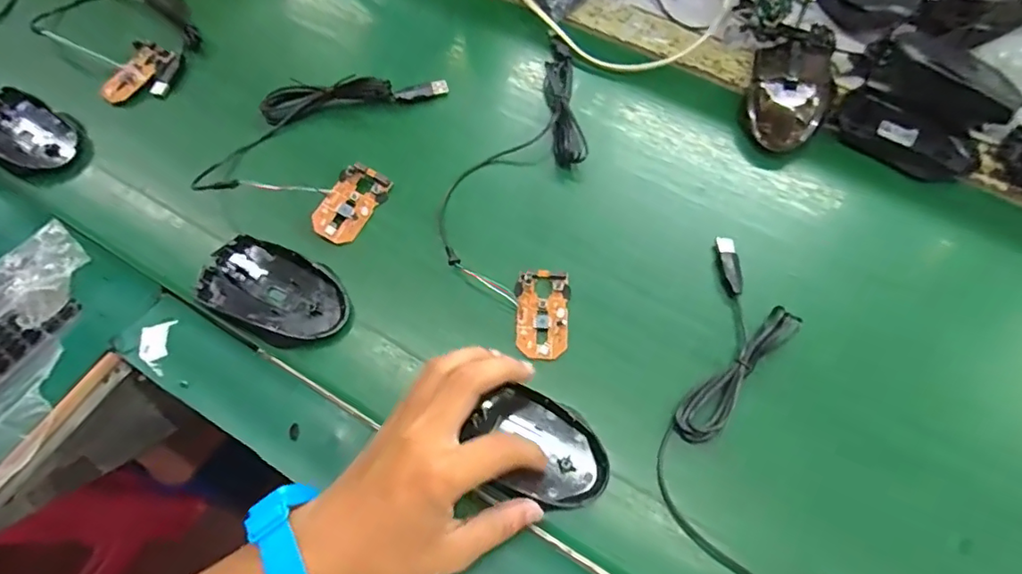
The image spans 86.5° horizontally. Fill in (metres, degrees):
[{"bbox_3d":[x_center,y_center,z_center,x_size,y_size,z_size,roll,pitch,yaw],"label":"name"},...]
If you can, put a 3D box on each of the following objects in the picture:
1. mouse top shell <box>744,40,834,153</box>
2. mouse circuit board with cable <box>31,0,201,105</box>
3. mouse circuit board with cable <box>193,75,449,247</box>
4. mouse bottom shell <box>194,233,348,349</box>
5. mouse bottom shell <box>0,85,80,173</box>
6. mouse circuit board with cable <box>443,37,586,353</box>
[{"bbox_3d":[0.229,-0.159,0.451,0.061,0.039,0.101,17,66,9],"label":"mouse top shell"},{"bbox_3d":[-0.360,-0.245,0.514,0.169,0.021,0.121,39,71,18],"label":"mouse circuit board with cable"},{"bbox_3d":[-0.154,-0.127,0.452,0.138,0.018,0.169,18,66,10],"label":"mouse circuit board with cable"},{"bbox_3d":[-0.171,0.003,0.395,0.109,0.018,0.063,26,68,13],"label":"mouse bottom shell"},{"bbox_3d":[-0.420,-0.134,0.461,0.105,0.014,0.057,27,68,14],"label":"mouse bottom shell"},{"bbox_3d":[0.005,-0.089,0.432,0.104,0.020,0.289,7,65,5],"label":"mouse circuit board with cable"}]

